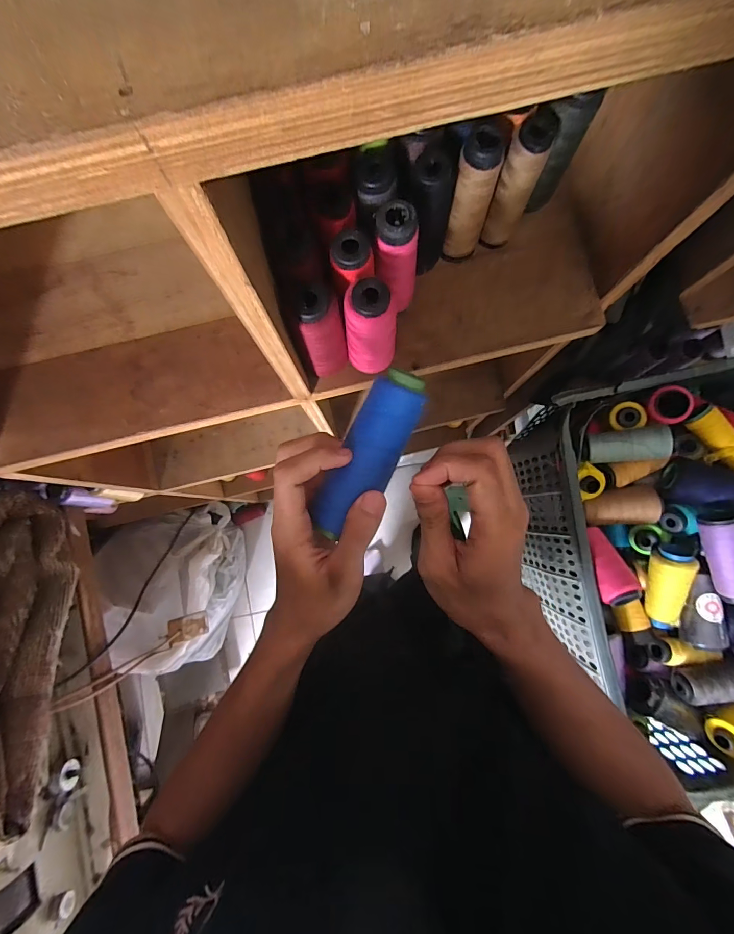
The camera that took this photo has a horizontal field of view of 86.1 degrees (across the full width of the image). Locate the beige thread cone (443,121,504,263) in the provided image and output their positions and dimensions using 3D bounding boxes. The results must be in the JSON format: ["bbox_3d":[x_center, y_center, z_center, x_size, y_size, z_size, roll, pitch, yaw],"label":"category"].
[{"bbox_3d":[0.096,-0.245,0.364,0.039,0.118,0.040,19,84,3],"label":"beige thread cone"}]

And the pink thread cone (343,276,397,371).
[{"bbox_3d":[0.005,-0.119,0.349,0.043,0.106,0.034,4,83,1],"label":"pink thread cone"}]

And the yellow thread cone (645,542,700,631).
[{"bbox_3d":[0.435,0.174,0.564,0.055,0.048,0.125,4,99,1],"label":"yellow thread cone"}]

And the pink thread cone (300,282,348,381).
[{"bbox_3d":[-0.037,-0.118,0.349,0.033,0.102,0.033,-10,83,-1],"label":"pink thread cone"}]

